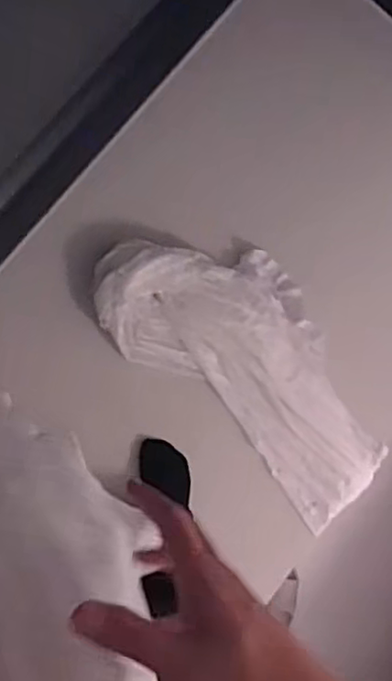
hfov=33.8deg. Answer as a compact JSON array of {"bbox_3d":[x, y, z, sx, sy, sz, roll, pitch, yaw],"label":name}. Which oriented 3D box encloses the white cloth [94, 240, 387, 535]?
[{"bbox_3d":[0.108,0.040,1.212,0.325,0.049,0.635,-42,92,-8],"label":"white cloth"}]

